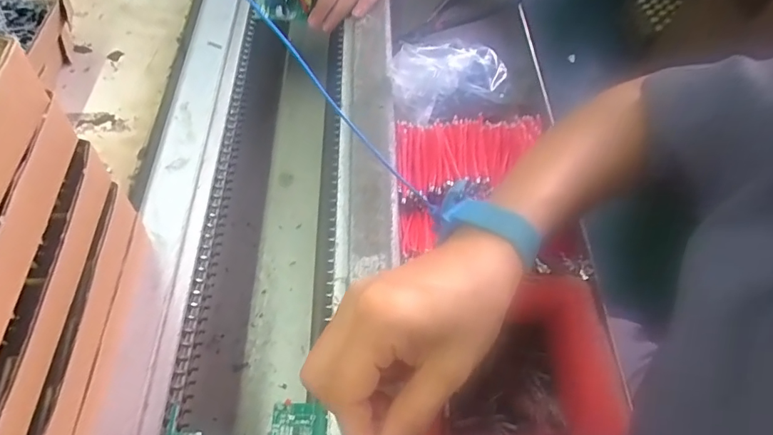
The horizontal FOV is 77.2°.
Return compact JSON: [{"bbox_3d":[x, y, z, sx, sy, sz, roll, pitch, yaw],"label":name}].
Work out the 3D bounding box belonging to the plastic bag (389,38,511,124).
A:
[{"bbox_3d":[0.066,-0.142,0.504,0.136,0.061,0.055,-13,56,-23],"label":"plastic bag"}]

